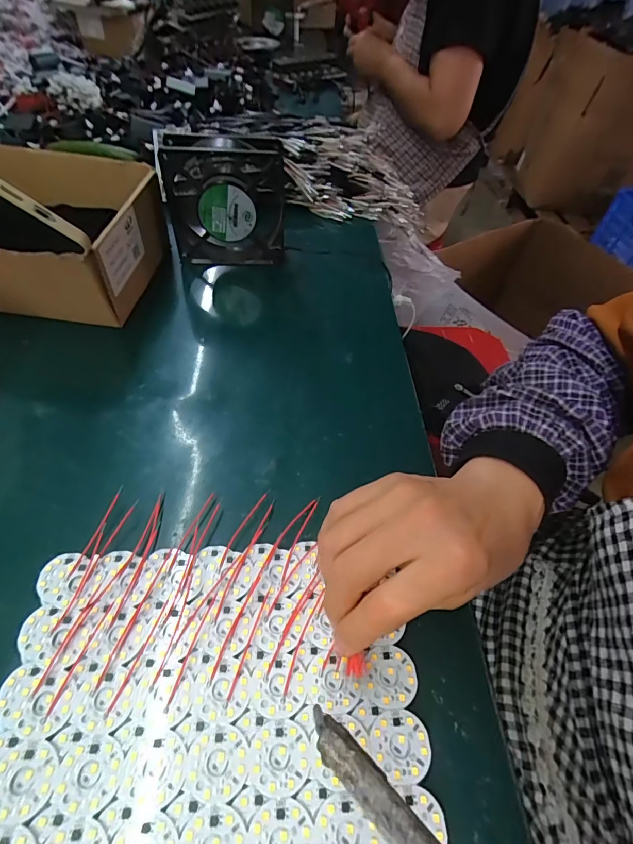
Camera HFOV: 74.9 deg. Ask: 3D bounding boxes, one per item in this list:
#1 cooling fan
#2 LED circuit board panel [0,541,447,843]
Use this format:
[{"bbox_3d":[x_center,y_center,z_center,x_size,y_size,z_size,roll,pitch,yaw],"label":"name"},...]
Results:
[{"bbox_3d":[-0.098,-0.240,0.456,0.124,0.121,0.048,-2,52,-6],"label":"cooling fan"},{"bbox_3d":[-0.055,0.170,0.207,0.217,0.006,0.215,-1,52,-5],"label":"LED circuit board panel"}]

